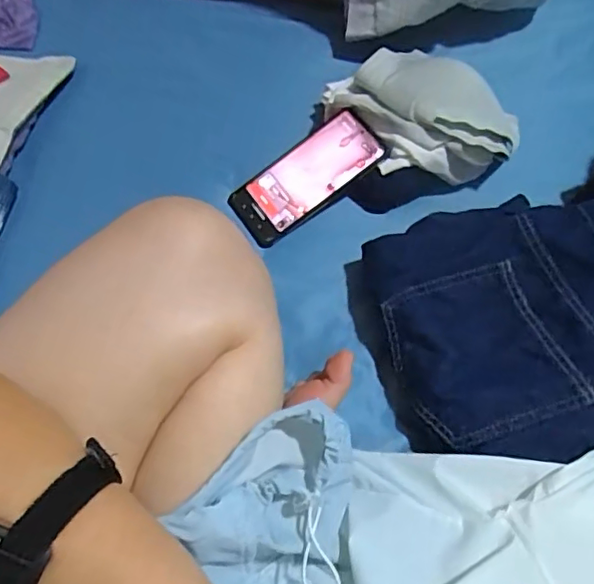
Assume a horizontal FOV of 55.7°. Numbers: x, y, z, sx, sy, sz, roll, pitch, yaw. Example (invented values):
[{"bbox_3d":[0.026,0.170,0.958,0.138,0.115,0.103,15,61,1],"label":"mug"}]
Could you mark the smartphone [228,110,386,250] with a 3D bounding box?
[{"bbox_3d":[0.008,-0.124,0.607,0.165,0.011,0.080,-37,69,2],"label":"smartphone"}]

